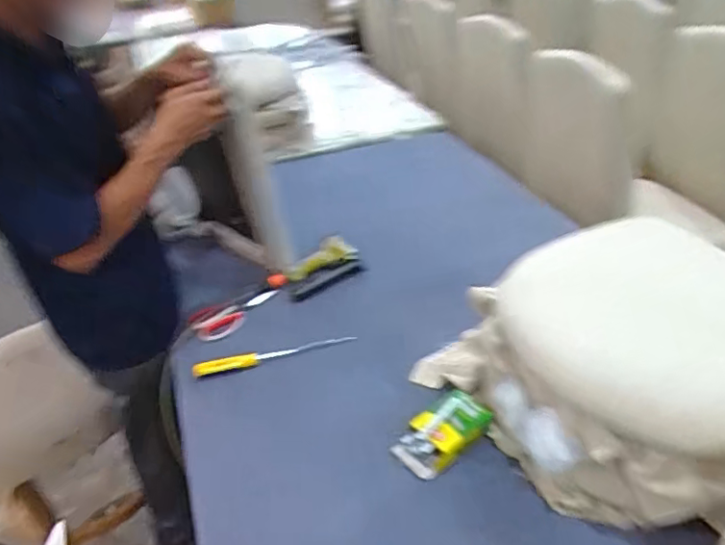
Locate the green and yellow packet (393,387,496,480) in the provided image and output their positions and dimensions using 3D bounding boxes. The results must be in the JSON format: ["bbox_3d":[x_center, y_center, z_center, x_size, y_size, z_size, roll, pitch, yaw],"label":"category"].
[{"bbox_3d":[0.132,0.250,0.889,0.155,0.049,0.086,-27,42,-29],"label":"green and yellow packet"}]

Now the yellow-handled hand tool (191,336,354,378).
[{"bbox_3d":[-0.167,0.151,1.070,0.304,0.032,0.024,-12,36,-12],"label":"yellow-handled hand tool"}]

